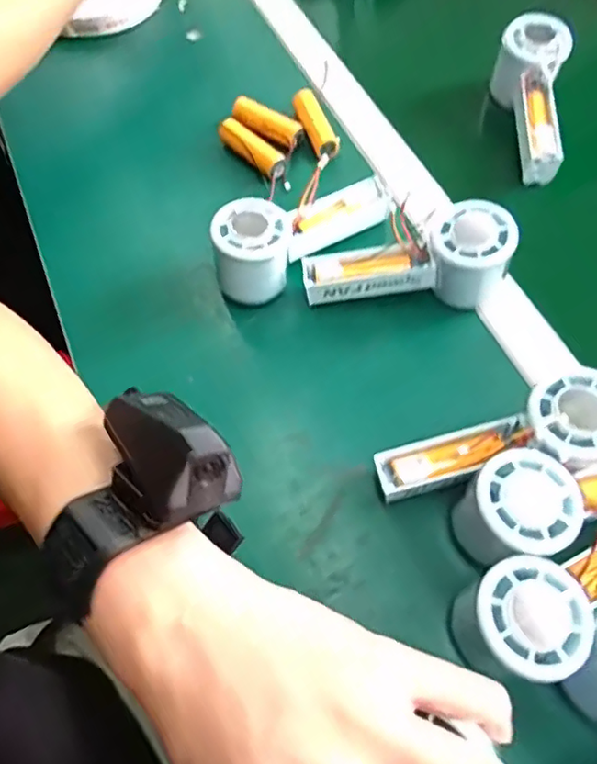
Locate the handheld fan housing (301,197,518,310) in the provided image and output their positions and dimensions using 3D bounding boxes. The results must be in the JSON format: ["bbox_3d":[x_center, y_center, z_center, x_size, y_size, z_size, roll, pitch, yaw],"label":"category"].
[{"bbox_3d":[0.080,-0.084,0.425,0.150,0.061,0.055,-10,62,11],"label":"handheld fan housing"}]

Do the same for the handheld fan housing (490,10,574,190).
[{"bbox_3d":[0.211,-0.249,0.511,0.057,0.048,0.152,-1,81,1],"label":"handheld fan housing"}]

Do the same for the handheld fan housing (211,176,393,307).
[{"bbox_3d":[0.003,-0.119,0.445,0.154,0.063,0.057,-34,67,-15],"label":"handheld fan housing"}]

